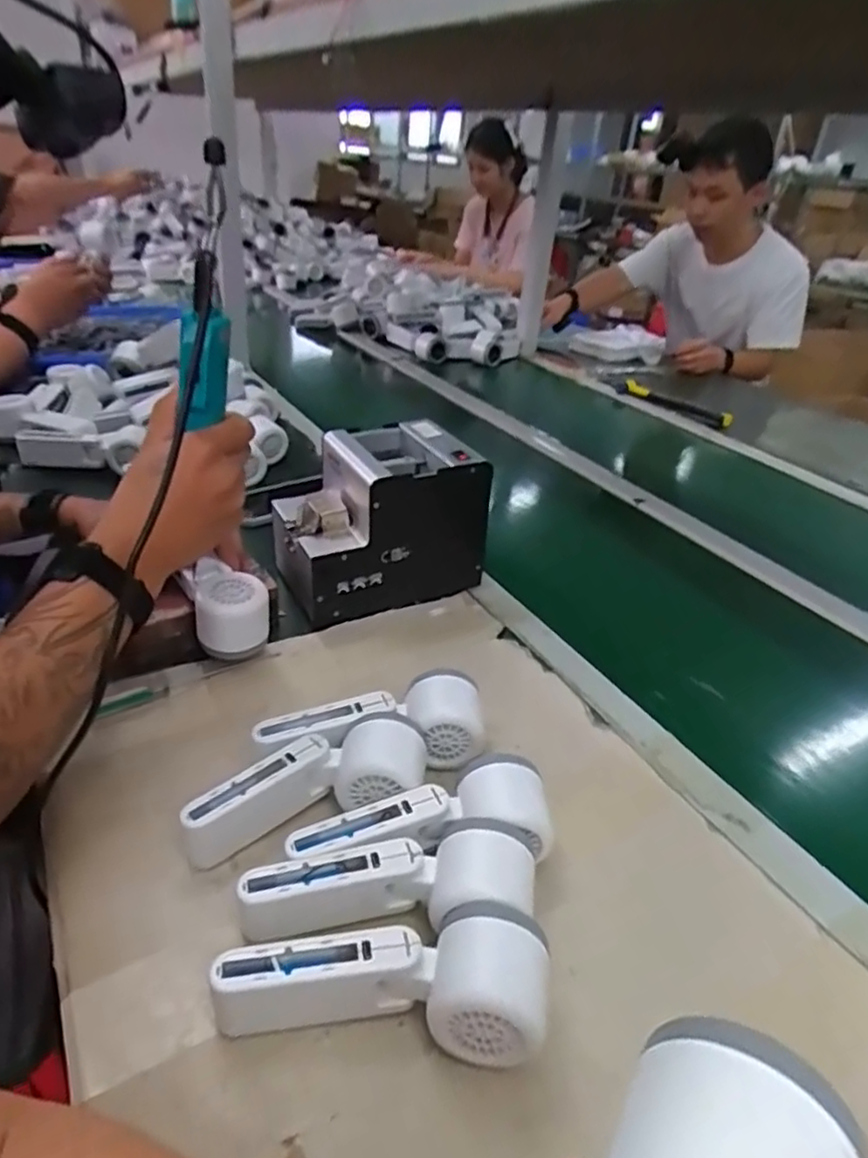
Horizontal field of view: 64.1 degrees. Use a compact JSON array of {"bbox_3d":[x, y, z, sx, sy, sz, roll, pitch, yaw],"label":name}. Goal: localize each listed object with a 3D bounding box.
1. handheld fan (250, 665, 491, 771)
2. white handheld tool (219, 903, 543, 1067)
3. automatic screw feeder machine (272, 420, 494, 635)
[{"bbox_3d":[-0.045,0.108,0.504,0.165,0.056,0.053,-2,33,-14],"label":"handheld fan"},{"bbox_3d":[-0.025,0.202,0.355,0.165,0.054,0.060,5,32,-2],"label":"white handheld tool"},{"bbox_3d":[-0.056,-0.056,0.682,0.183,0.156,0.123,-11,36,-26],"label":"automatic screw feeder machine"}]

